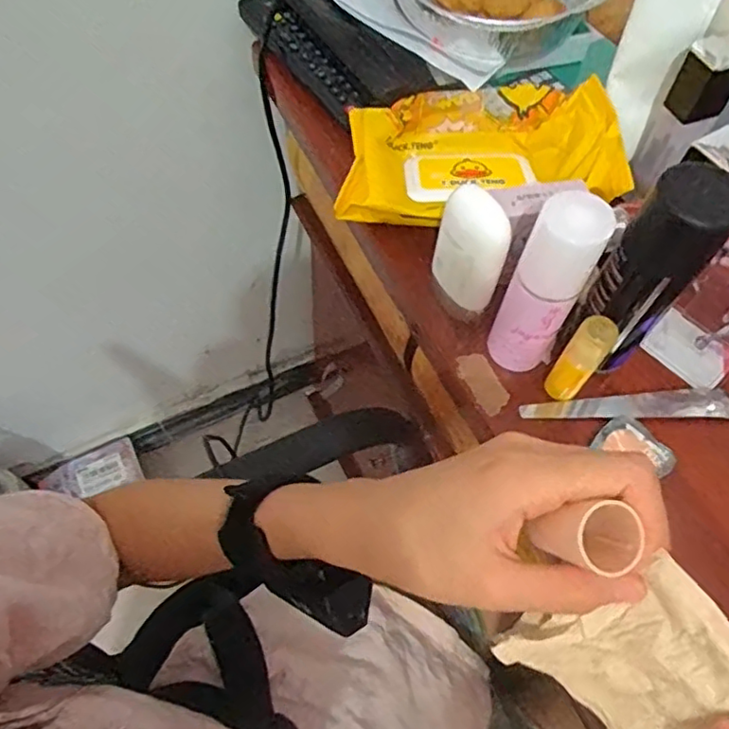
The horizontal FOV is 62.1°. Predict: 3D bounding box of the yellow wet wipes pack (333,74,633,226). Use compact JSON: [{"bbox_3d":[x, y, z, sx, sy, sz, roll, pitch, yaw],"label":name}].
[{"bbox_3d":[0.085,-0.159,0.448,0.191,0.045,0.118,6,60,0],"label":"yellow wet wipes pack"}]

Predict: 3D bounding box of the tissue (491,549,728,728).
[{"bbox_3d":[0.101,0.123,0.212,0.038,0.075,0.107,-3,47,-40],"label":"tissue"}]

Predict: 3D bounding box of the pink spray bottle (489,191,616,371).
[{"bbox_3d":[0.102,-0.042,0.346,0.035,0.122,0.036,28,62,12],"label":"pink spray bottle"}]

